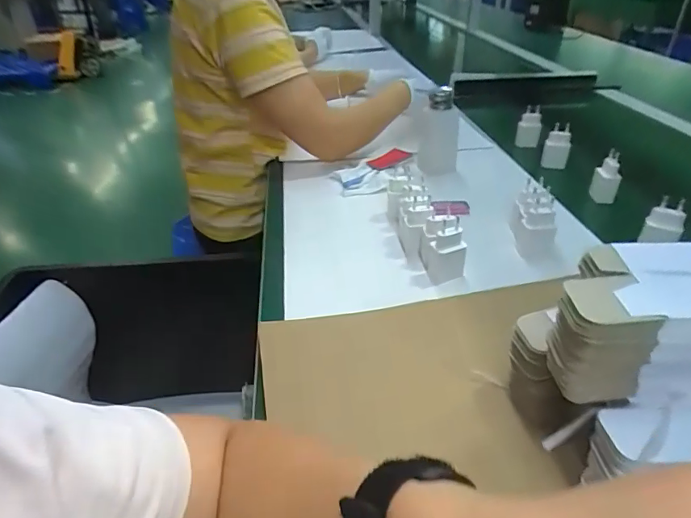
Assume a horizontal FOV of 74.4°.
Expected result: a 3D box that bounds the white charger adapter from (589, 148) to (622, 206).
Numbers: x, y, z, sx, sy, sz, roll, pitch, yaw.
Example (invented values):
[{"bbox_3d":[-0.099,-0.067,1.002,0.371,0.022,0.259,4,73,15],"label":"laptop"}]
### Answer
[{"bbox_3d":[0.410,-0.126,0.714,0.034,0.077,0.030,-17,38,-21],"label":"white charger adapter"}]

